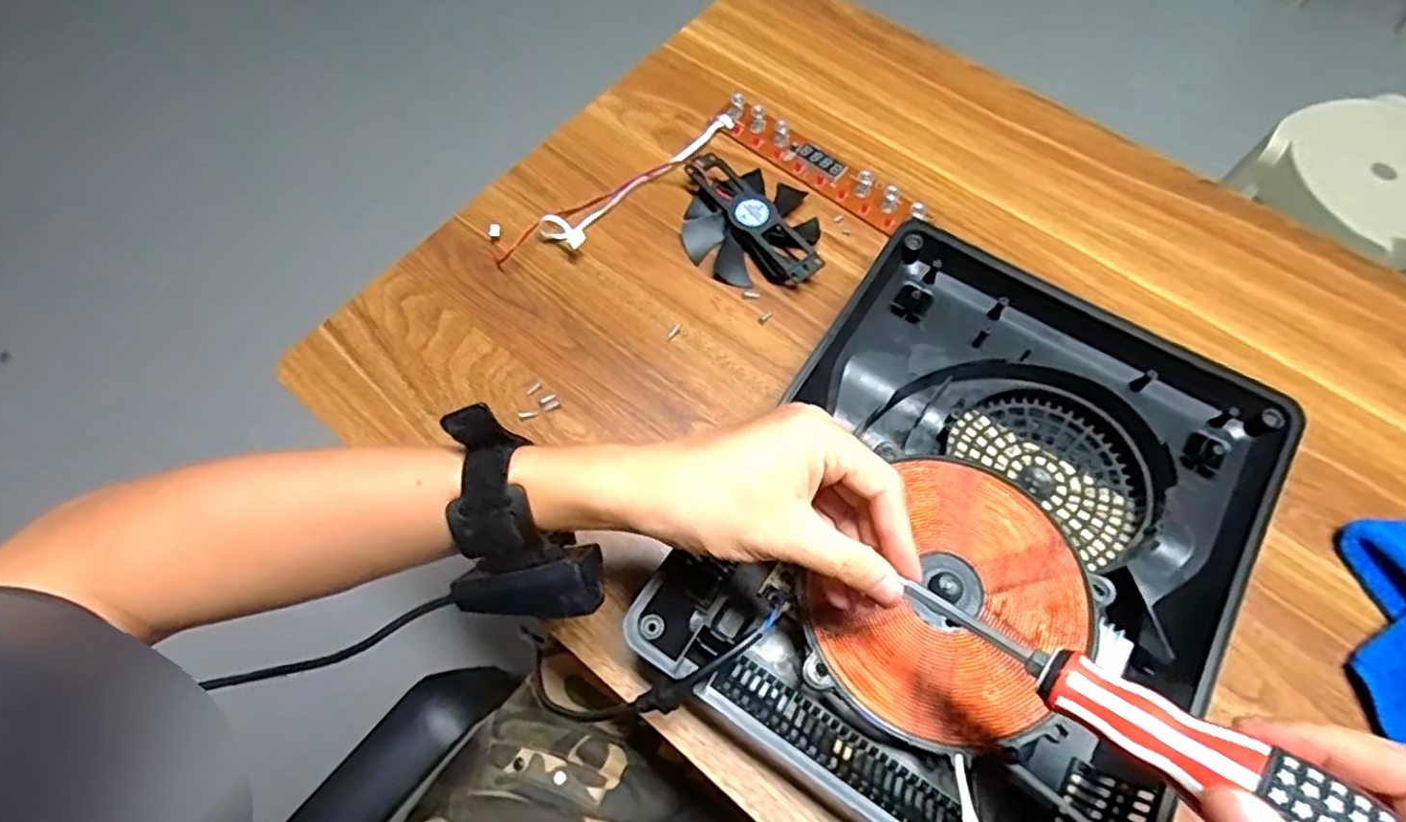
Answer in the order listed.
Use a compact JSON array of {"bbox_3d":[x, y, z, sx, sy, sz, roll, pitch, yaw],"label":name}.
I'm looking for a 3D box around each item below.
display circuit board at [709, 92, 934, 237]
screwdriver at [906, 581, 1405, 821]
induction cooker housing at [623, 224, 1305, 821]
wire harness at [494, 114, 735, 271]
[{"bbox_3d":[0.092,-0.203,0.577,0.197,0.020,0.036,36,69,15],"label":"display circuit board"},{"bbox_3d":[0.151,0.110,0.253,0.167,0.020,0.024,26,63,42],"label":"screwdriver"},{"bbox_3d":[0.165,0.066,0.426,0.266,0.057,0.351,32,68,13],"label":"induction cooker housing"},{"bbox_3d":[-0.065,-0.182,0.561,0.230,0.025,0.041,-41,71,-18],"label":"wire harness"}]

